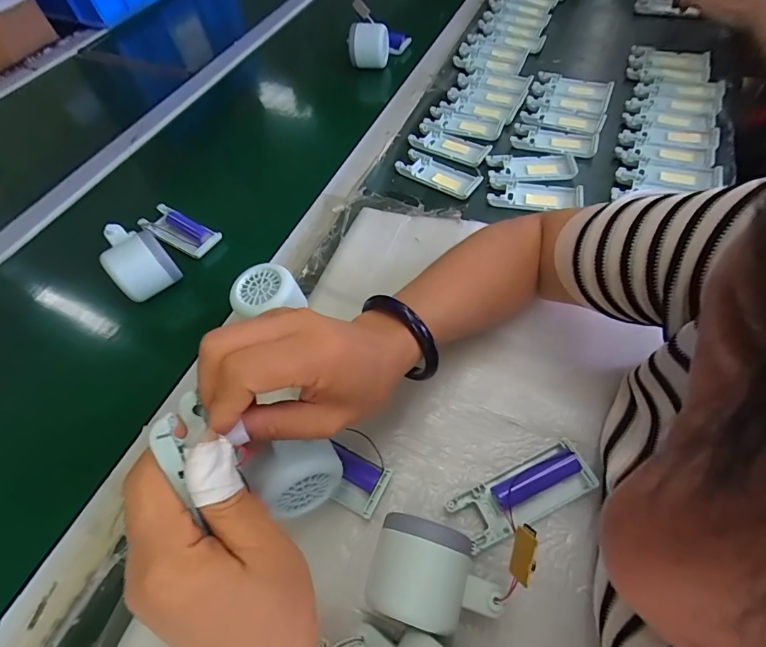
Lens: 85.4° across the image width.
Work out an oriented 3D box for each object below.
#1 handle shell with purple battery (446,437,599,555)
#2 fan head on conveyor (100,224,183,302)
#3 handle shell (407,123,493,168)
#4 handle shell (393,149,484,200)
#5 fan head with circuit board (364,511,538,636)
[{"bbox_3d":[0.102,0.123,0.299,0.103,0.018,0.038,-24,58,-11],"label":"handle shell with purple battery"},{"bbox_3d":[-0.253,-0.065,0.427,0.054,0.054,0.071,-39,62,-20],"label":"fan head on conveyor"},{"bbox_3d":[0.090,-0.234,0.543,0.103,0.013,0.048,26,62,20],"label":"handle shell"},{"bbox_3d":[0.071,-0.188,0.515,0.104,0.009,0.046,30,64,22],"label":"handle shell"},{"bbox_3d":[0.040,0.156,0.256,0.093,0.061,0.057,6,57,9],"label":"fan head with circuit board"}]

